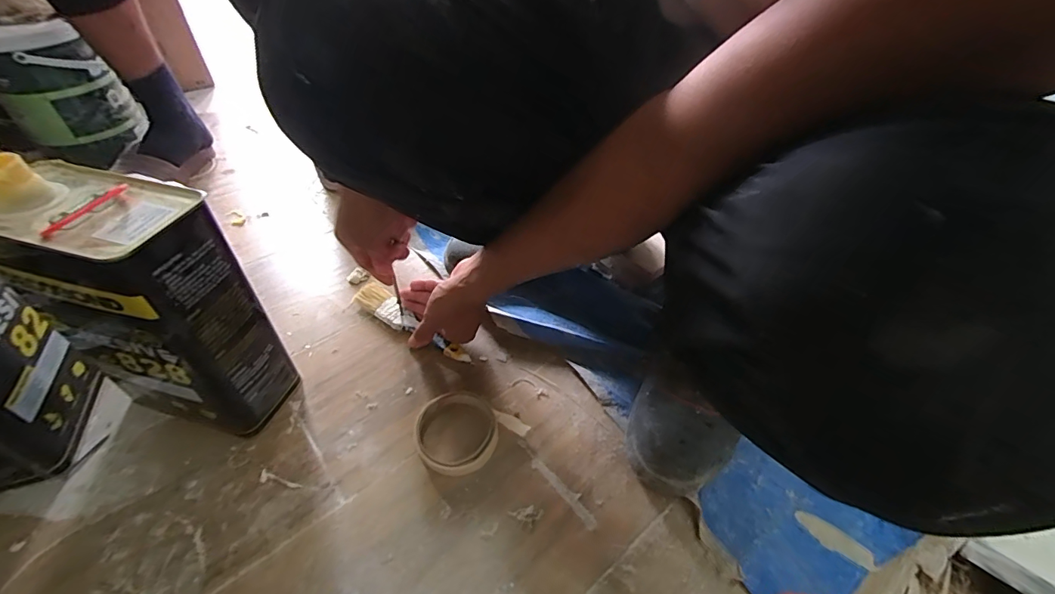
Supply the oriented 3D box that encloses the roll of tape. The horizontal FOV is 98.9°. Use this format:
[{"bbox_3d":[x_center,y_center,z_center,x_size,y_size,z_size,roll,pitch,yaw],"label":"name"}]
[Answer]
[{"bbox_3d":[-0.067,0.136,0.477,0.102,0.019,0.090,-31,56,-27],"label":"roll of tape"}]

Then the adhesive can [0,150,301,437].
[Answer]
[{"bbox_3d":[-0.350,0.010,0.422,0.193,0.247,0.097,16,49,11],"label":"adhesive can"}]

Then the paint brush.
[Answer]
[{"bbox_3d":[-0.148,0.034,0.570,0.185,0.018,0.032,29,53,22],"label":"paint brush"}]

